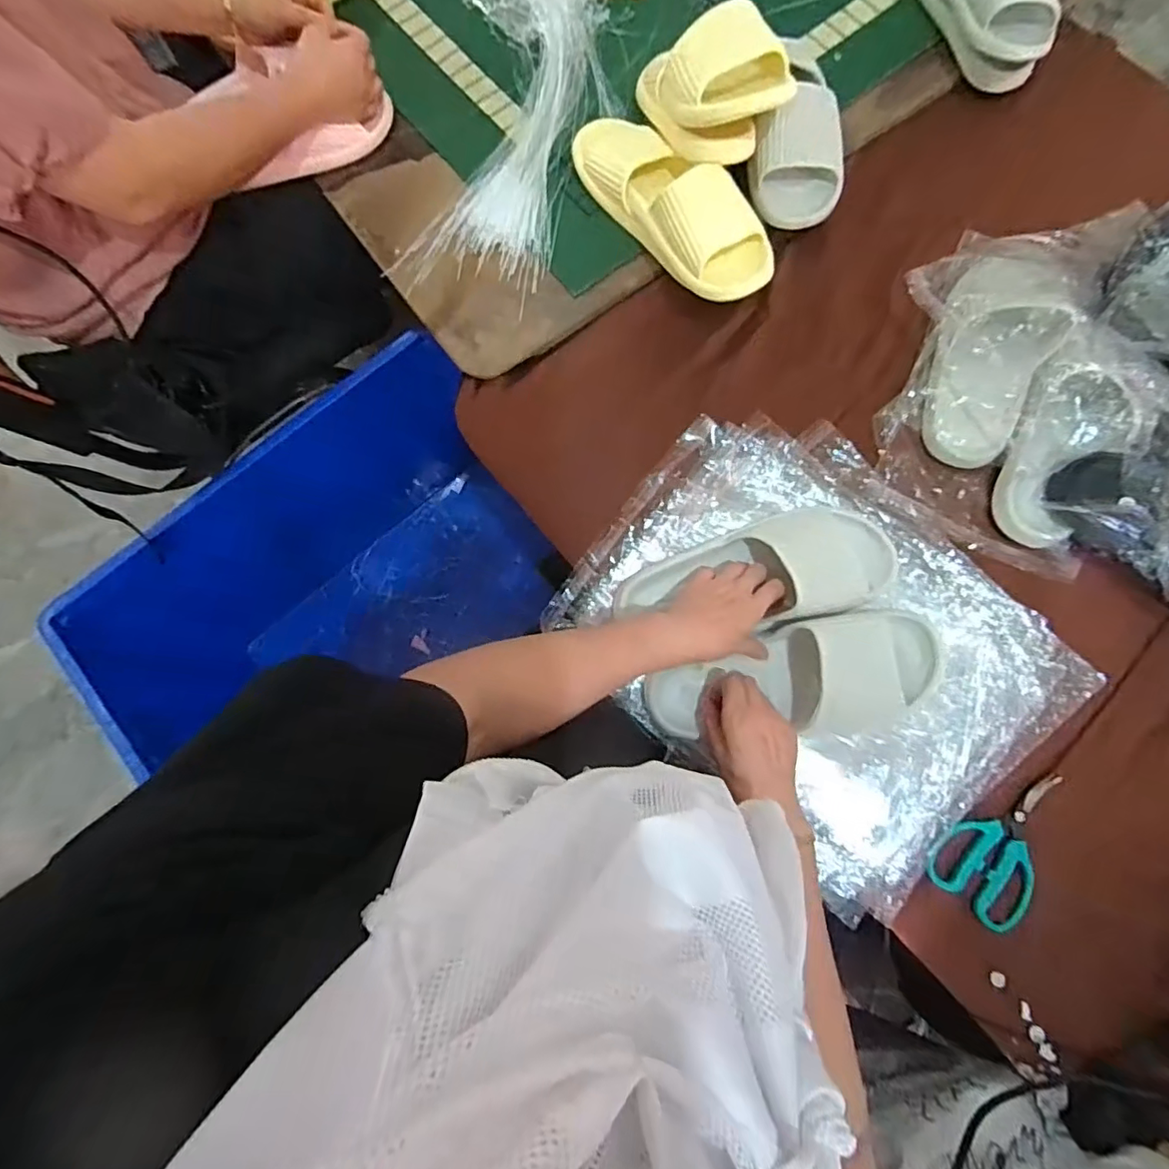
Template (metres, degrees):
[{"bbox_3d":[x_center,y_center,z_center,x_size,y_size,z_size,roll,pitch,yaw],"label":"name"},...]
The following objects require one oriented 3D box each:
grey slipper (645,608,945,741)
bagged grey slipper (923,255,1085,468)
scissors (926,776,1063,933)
[{"bbox_3d":[0.208,0.095,0.555,0.286,0.072,0.108,-11,77,6],"label":"grey slipper"},{"bbox_3d":[0.426,-0.242,0.598,0.113,0.082,0.220,26,79,5],"label":"bagged grey slipper"},{"bbox_3d":[0.401,0.244,0.536,0.097,0.018,0.148,40,80,8],"label":"scissors"}]

